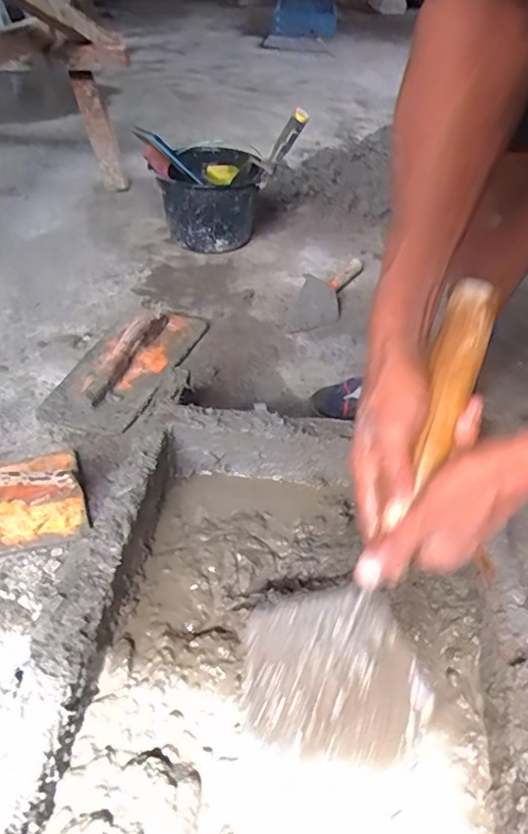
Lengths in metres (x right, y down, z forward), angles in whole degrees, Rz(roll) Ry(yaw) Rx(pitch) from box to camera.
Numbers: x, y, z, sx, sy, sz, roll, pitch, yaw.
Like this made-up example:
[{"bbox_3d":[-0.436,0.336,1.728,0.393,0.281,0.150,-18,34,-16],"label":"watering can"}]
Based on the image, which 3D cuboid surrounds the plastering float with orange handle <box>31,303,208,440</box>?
[{"bbox_3d":[-0.230,-0.107,0.935,0.175,0.055,0.354,11,42,9],"label":"plastering float with orange handle"}]

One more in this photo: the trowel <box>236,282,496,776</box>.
[{"bbox_3d":[0.098,0.082,0.383,0.139,0.363,0.070,24,1,-8],"label":"trowel"}]

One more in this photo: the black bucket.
[{"bbox_3d":[-0.129,-0.507,1.267,0.201,0.208,0.223,-5,42,-9],"label":"black bucket"}]

